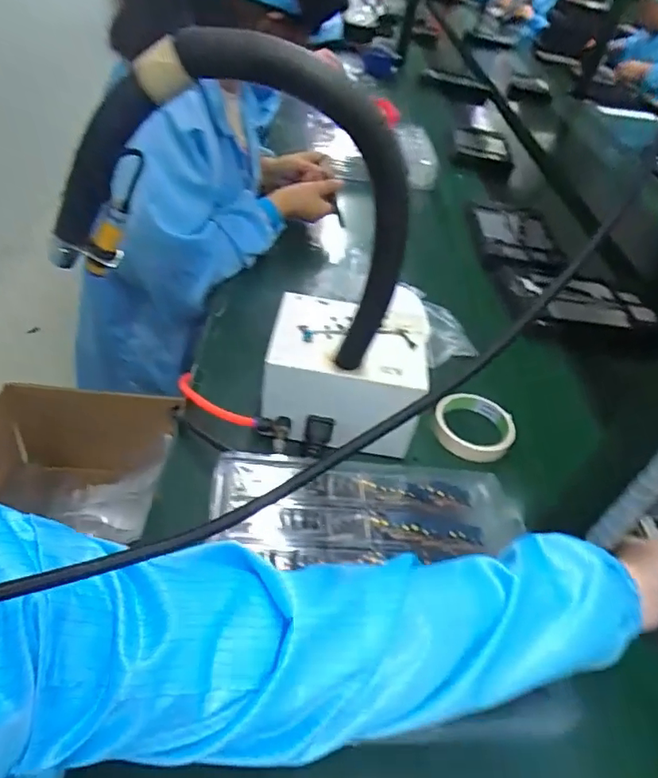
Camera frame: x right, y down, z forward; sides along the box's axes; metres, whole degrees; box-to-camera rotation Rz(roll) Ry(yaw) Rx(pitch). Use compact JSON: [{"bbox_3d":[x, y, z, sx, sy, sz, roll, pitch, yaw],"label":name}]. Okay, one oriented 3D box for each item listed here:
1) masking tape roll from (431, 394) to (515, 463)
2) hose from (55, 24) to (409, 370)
[{"bbox_3d":[0.168,0.039,0.616,0.088,0.026,0.093,4,42,-3],"label":"masking tape roll"},{"bbox_3d":[-0.079,-0.133,0.428,0.279,0.263,0.055,12,43,6],"label":"hose"}]

